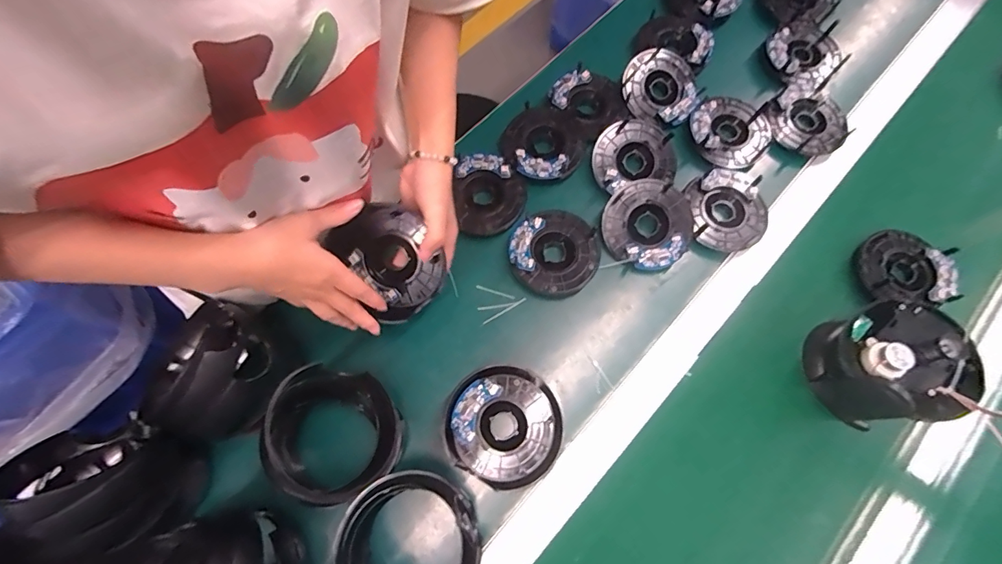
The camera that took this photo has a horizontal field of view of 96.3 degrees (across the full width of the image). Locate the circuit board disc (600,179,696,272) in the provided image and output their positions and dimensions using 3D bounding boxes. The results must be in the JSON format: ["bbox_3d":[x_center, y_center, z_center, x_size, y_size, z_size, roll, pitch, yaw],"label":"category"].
[{"bbox_3d":[0.171,-0.068,0.522,0.100,0.016,0.102,0,81,3],"label":"circuit board disc"}]

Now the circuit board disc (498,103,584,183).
[{"bbox_3d":[0.053,-0.175,0.556,0.099,0.013,0.103,0,70,1],"label":"circuit board disc"}]

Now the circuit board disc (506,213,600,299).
[{"bbox_3d":[0.062,-0.035,0.514,0.099,0.019,0.098,0,70,1],"label":"circuit board disc"}]

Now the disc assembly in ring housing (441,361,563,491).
[{"bbox_3d":[0.001,0.142,0.449,0.112,0.039,0.108,0,70,1],"label":"disc assembly in ring housing"}]

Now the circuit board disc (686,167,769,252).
[{"bbox_3d":[0.269,-0.085,0.532,0.090,0.022,0.100,-6,71,-1],"label":"circuit board disc"}]

